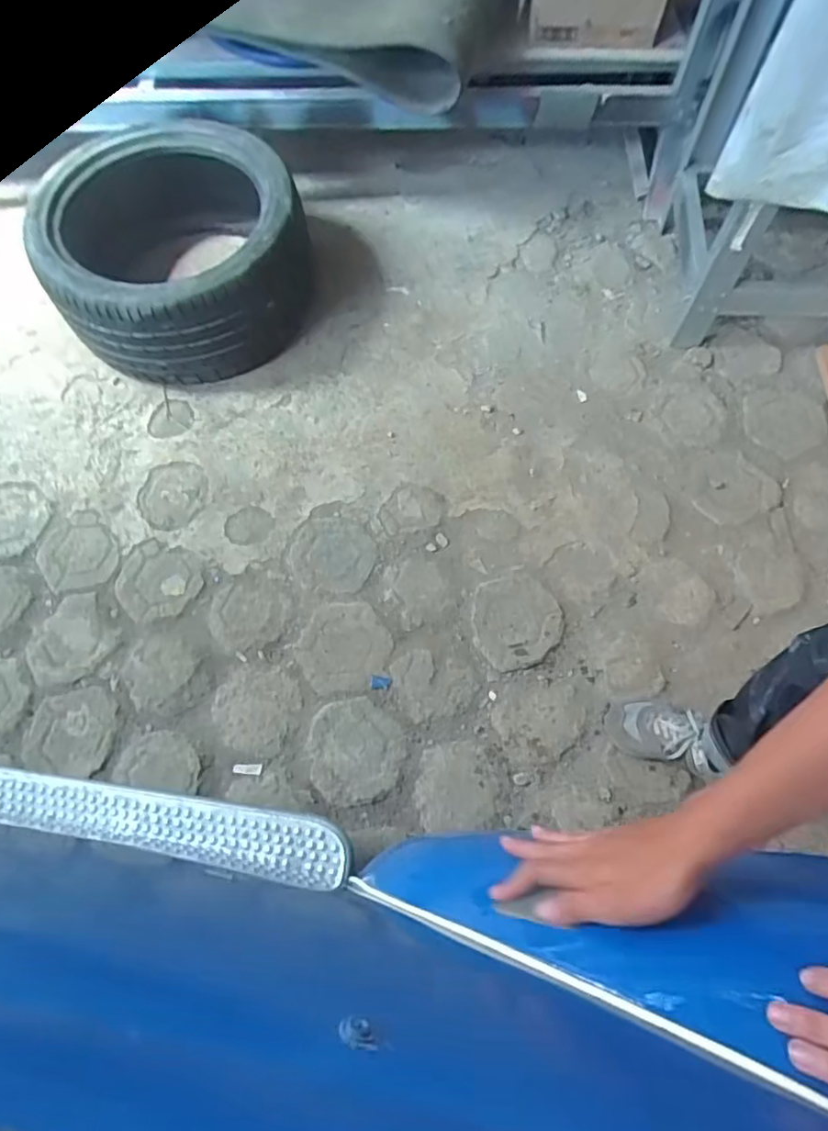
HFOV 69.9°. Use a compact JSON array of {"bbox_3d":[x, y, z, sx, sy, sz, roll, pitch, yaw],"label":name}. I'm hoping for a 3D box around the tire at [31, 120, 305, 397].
[{"bbox_3d":[-0.558,-0.750,1.430,0.578,0.339,0.569,-19,65,-6],"label":"tire"}]

